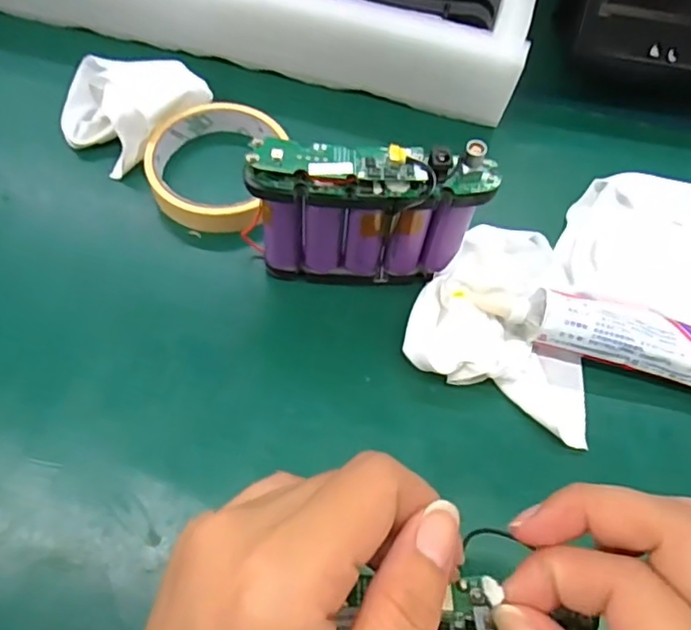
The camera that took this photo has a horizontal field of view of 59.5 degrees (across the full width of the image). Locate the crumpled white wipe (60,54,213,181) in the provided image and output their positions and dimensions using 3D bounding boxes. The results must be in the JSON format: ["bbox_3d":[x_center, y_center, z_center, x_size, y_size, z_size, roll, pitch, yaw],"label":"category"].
[{"bbox_3d":[-0.138,-0.136,0.388,0.074,0.036,0.085,35,65,15],"label":"crumpled white wipe"}]

